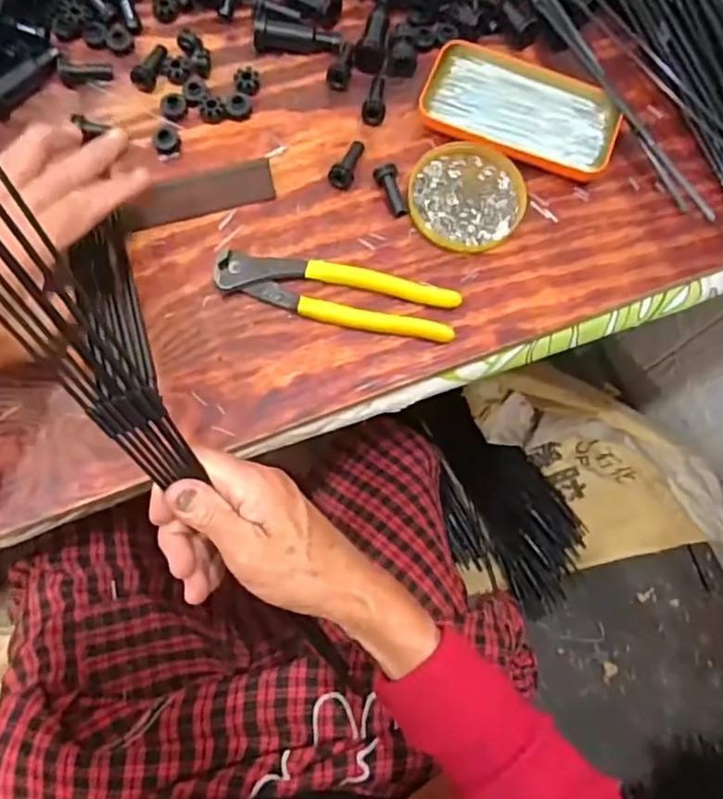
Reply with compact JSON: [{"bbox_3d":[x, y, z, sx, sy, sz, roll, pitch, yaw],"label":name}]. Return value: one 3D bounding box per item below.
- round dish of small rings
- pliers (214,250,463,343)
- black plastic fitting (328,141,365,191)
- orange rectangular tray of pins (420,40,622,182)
[{"bbox_3d":[0.076,-0.147,0.453,0.081,0.021,0.079,6,70,1],"label":"round dish of small rings"},{"bbox_3d":[-0.017,-0.072,0.427,0.162,0.015,0.040,10,70,2],"label":"pliers"},{"bbox_3d":[-0.010,-0.173,0.458,0.016,0.014,0.041,20,71,6],"label":"black plastic fitting"},{"bbox_3d":[0.121,-0.220,0.474,0.142,0.023,0.080,24,71,7],"label":"orange rectangular tray of pins"}]

